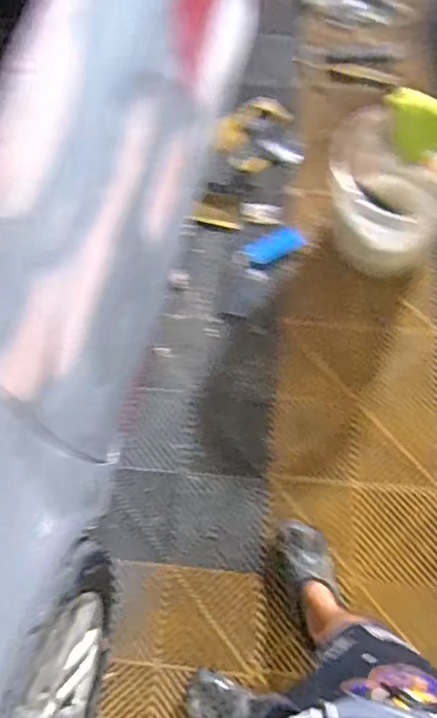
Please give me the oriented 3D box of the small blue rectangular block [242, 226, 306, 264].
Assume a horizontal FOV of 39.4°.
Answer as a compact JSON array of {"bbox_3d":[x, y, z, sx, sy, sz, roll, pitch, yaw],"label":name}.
[{"bbox_3d":[0.139,-0.281,1.515,0.141,0.010,0.065,-25,79,8],"label":"small blue rectangular block"}]

